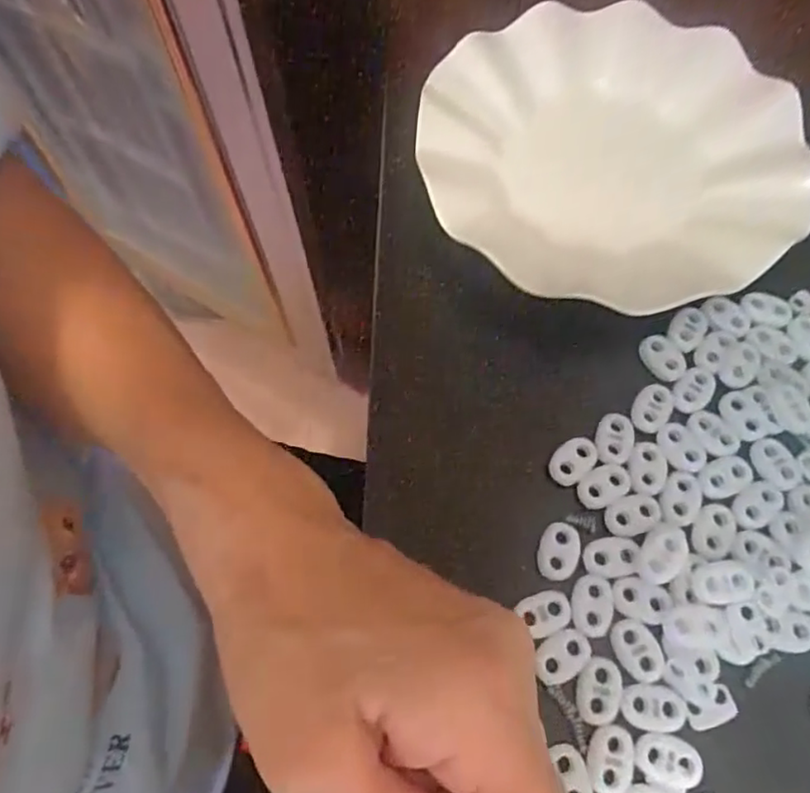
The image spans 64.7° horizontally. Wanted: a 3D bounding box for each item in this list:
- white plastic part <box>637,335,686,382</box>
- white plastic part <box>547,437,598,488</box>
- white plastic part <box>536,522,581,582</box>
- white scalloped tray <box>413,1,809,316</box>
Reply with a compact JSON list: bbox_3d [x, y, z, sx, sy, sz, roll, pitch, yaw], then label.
[{"bbox_3d":[0.114,-0.017,0.282,0.016,0.004,0.022,-32,69,-11],"label":"white plastic part"},{"bbox_3d":[0.070,0.027,0.265,0.023,0.004,0.015,-42,71,-14],"label":"white plastic part"},{"bbox_3d":[0.060,0.060,0.248,0.015,0.004,0.023,19,69,10],"label":"white plastic part"},{"bbox_3d":[0.097,-0.121,0.323,0.179,0.033,0.184,-19,67,-6],"label":"white scalloped tray"}]

